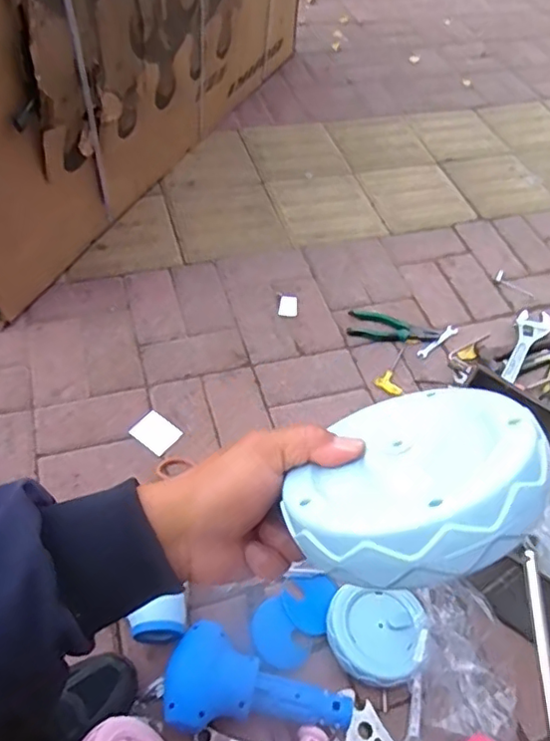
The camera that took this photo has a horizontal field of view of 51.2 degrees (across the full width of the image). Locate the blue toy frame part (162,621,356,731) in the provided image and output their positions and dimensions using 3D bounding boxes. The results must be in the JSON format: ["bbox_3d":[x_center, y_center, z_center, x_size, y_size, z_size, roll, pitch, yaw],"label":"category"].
[{"bbox_3d":[-0.026,0.430,0.737,0.237,0.071,0.124,24,56,11],"label":"blue toy frame part"}]

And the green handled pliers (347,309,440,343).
[{"bbox_3d":[0.243,-0.087,1.173,0.180,0.015,0.075,12,55,3],"label":"green handled pliers"}]

